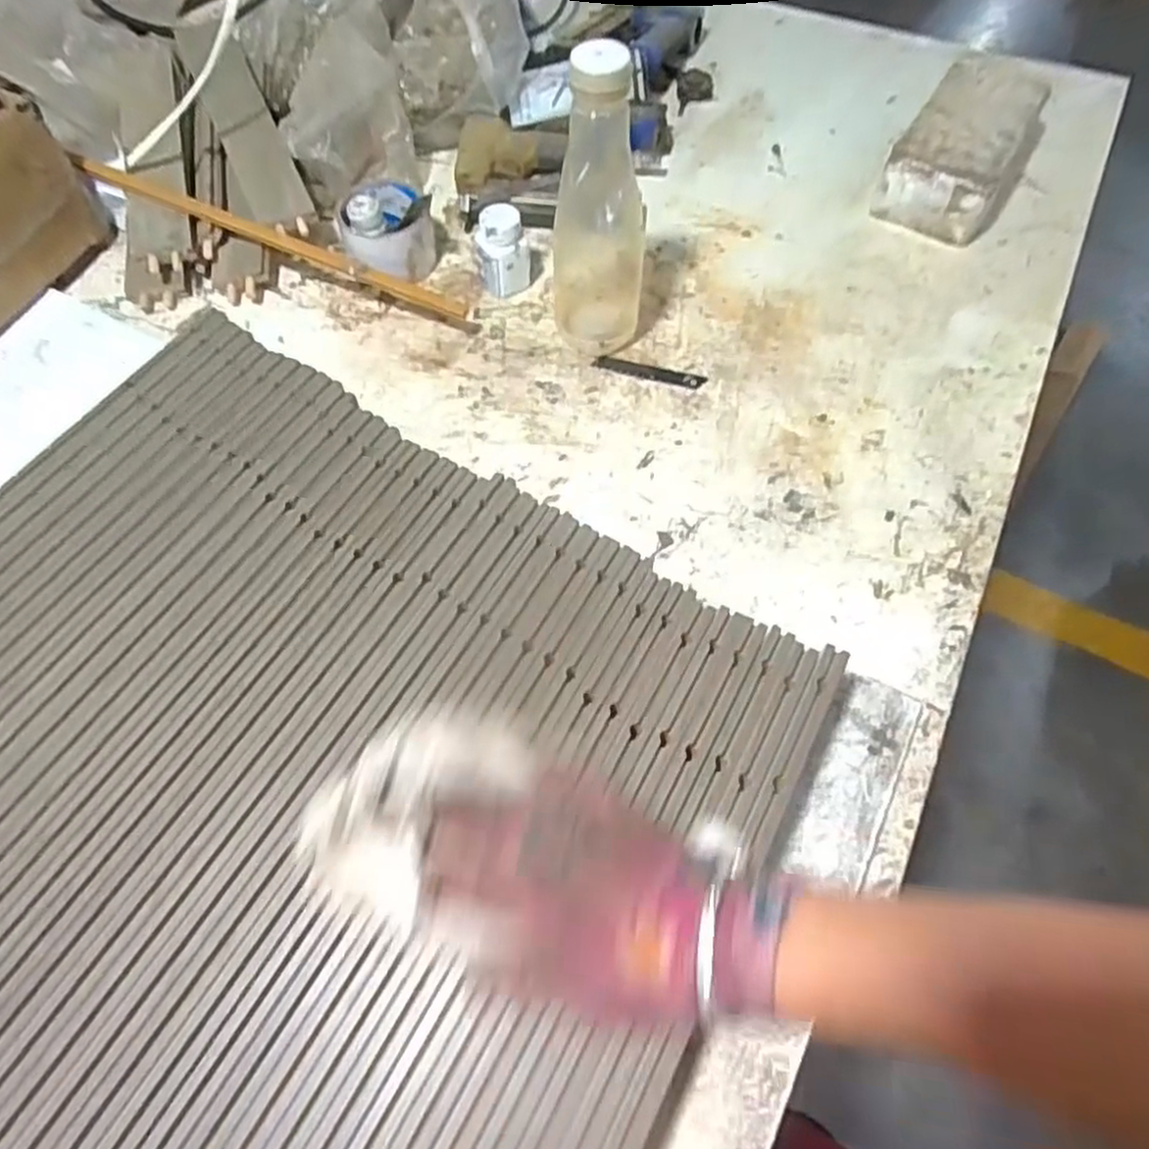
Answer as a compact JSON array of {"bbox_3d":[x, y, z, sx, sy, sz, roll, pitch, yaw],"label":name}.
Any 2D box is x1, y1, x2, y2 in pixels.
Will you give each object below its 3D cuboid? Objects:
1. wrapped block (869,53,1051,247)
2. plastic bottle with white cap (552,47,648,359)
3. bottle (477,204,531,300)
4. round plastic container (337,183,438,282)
[{"bbox_3d":[0.394,-0.433,0.743,0.106,0.070,0.224,30,65,15],"label":"wrapped block"},{"bbox_3d":[0.021,-0.270,0.566,0.062,0.228,0.059,-38,68,-19],"label":"plastic bottle with white cap"},{"bbox_3d":[-0.066,-0.296,0.669,0.044,0.073,0.039,-25,54,-13],"label":"bottle"},{"bbox_3d":[-0.174,-0.326,0.688,0.085,0.068,0.098,-10,62,-6],"label":"round plastic container"}]

